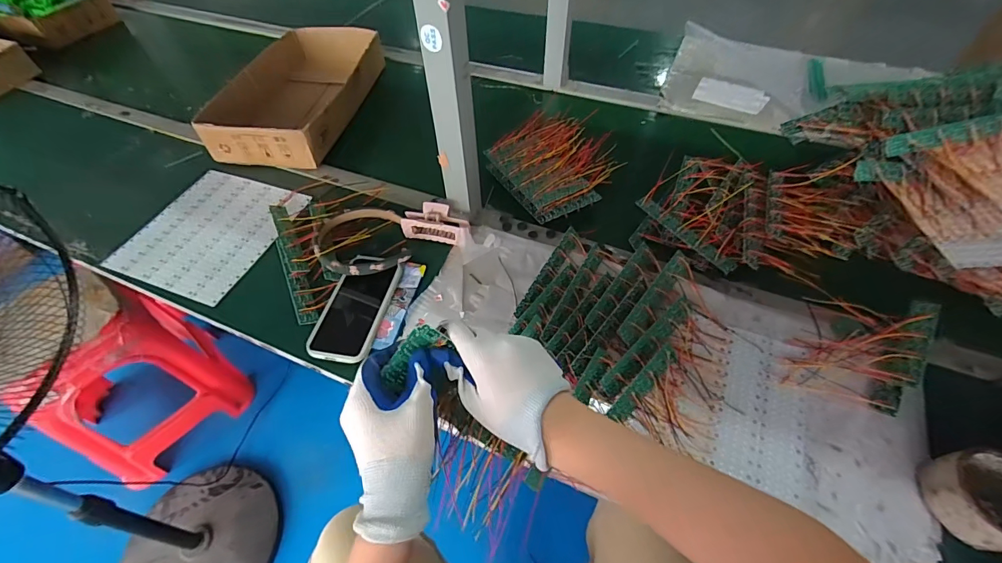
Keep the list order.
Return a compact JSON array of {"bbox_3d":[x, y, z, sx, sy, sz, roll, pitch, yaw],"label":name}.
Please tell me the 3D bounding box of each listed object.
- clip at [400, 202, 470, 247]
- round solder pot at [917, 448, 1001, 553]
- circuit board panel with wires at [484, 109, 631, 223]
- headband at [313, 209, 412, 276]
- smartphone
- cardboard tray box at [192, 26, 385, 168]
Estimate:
[{"bbox_3d":[-0.099,-0.088,0.658,0.106,0.049,0.038,14,56,13],"label":"clip"},{"bbox_3d":[0.472,0.211,0.418,0.082,0.044,0.084,-2,54,2],"label":"round solder pot"},{"bbox_3d":[0.094,-0.206,0.742,0.197,0.042,0.217,-30,58,-18],"label":"circuit board panel with wires"},{"bbox_3d":[-0.210,-0.060,0.649,0.126,0.036,0.143,-17,55,-9],"label":"headband"},{"bbox_3d":[-0.198,0.031,0.591,0.084,0.015,0.169,6,54,7],"label":"smartphone"},{"bbox_3d":[-0.402,-0.391,0.875,0.226,0.077,0.412,6,54,8],"label":"cardboard tray box"}]

